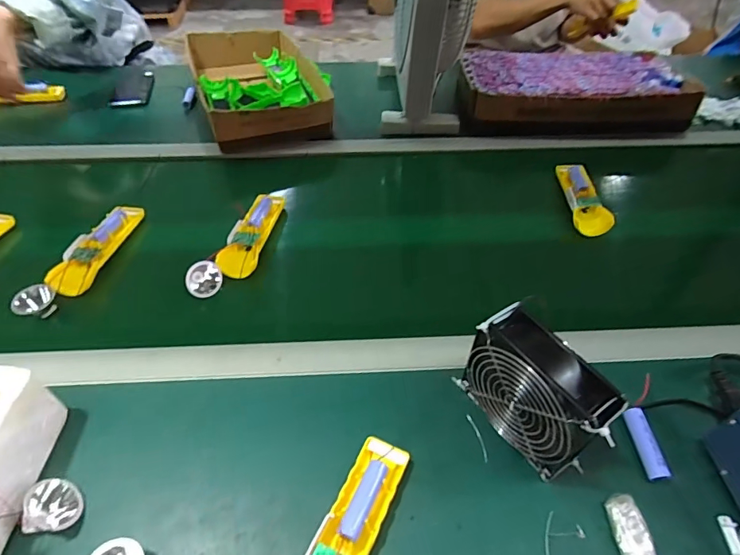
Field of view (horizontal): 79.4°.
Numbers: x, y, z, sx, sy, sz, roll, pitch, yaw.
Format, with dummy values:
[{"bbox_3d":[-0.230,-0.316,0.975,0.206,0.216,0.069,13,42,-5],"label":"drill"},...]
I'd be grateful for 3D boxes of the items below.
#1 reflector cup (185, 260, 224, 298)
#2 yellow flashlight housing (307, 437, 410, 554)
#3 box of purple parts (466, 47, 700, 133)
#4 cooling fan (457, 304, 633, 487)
[{"bbox_3d":[-0.215,0.004,0.576,0.046,0.022,0.046,13,64,-29],"label":"reflector cup"},{"bbox_3d":[-0.017,0.209,0.365,0.048,0.024,0.160,21,52,15],"label":"yellow flashlight housing"},{"bbox_3d":[0.398,-0.380,0.878,0.424,0.082,0.233,3,47,0],"label":"box of purple parts"},{"bbox_3d":[0.148,0.107,0.407,0.050,0.122,0.129,-25,53,-21],"label":"cooling fan"}]

